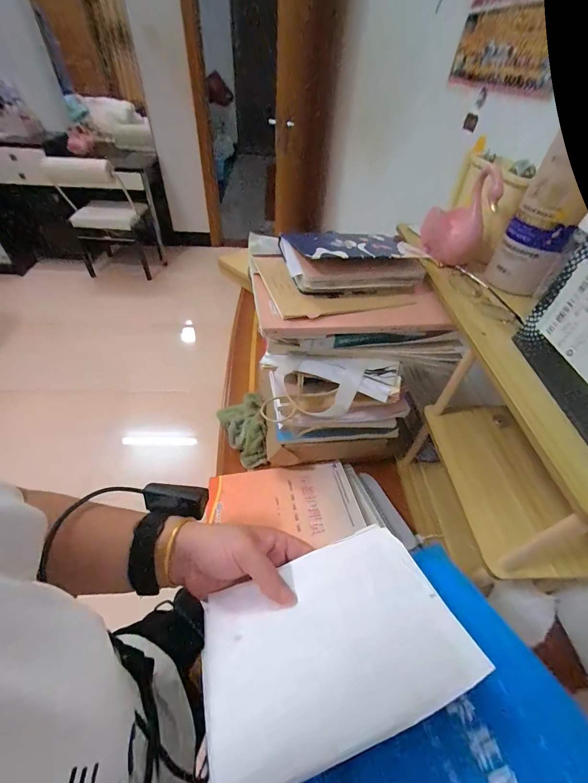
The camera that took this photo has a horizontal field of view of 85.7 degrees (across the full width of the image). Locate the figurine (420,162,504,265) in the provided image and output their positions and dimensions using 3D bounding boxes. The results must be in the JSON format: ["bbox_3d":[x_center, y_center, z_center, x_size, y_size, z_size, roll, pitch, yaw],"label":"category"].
[{"bbox_3d":[0.249,-0.265,0.485,0.097,0.117,0.045,31,54,22],"label":"figurine"}]

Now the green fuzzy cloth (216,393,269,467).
[{"bbox_3d":[-0.092,0.064,0.611,0.081,0.066,0.151,-18,52,-18],"label":"green fuzzy cloth"}]

